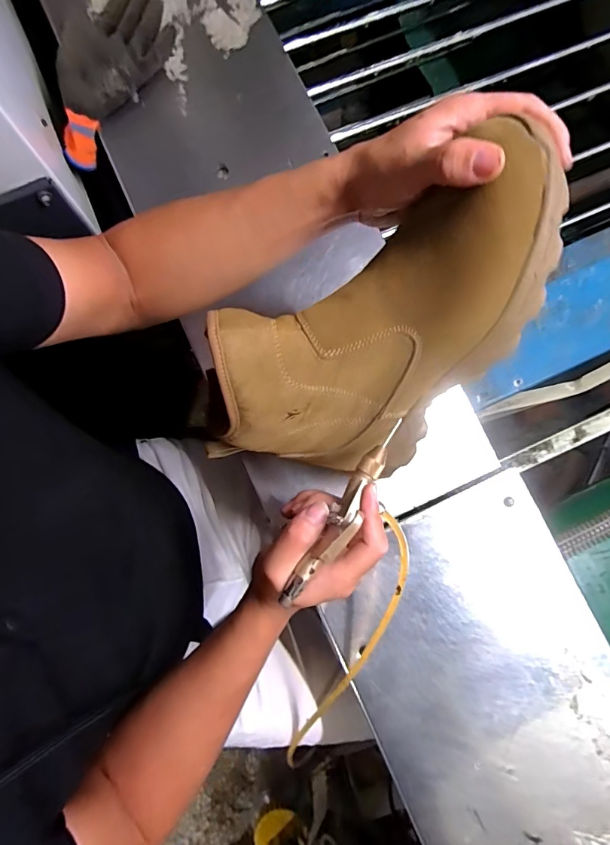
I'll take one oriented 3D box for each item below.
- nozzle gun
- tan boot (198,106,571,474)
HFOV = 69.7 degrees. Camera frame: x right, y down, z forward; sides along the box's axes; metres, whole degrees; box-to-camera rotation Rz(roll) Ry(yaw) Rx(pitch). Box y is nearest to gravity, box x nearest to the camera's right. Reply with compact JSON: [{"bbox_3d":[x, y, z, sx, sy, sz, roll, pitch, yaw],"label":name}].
[{"bbox_3d":[0.030,0.062,0.307,0.018,0.033,0.147,33,78,5],"label":"nozzle gun"},{"bbox_3d":[0.049,-0.055,0.332,0.281,0.184,0.110,-27,36,19],"label":"tan boot"}]

